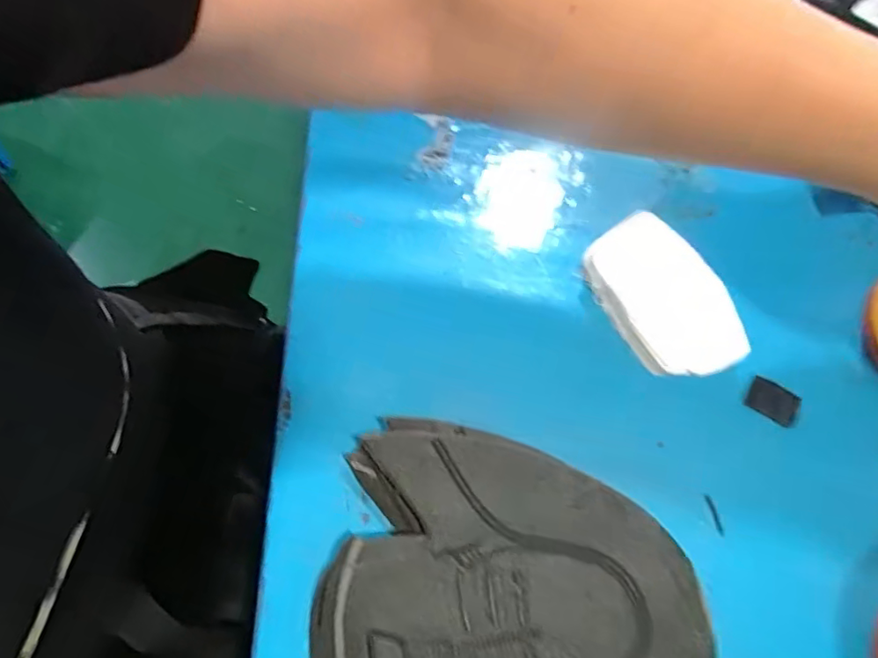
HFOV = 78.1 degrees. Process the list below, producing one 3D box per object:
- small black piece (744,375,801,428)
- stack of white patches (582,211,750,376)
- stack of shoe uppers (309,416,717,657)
[{"bbox_3d":[0.185,0.040,0.301,0.025,0.010,0.019,31,72,9],"label":"small black piece"},{"bbox_3d":[0.129,-0.017,0.314,0.060,0.026,0.096,-31,74,-12],"label":"stack of white patches"},{"bbox_3d":[0.031,0.149,0.248,0.172,0.027,0.187,9,70,1],"label":"stack of shoe uppers"}]

